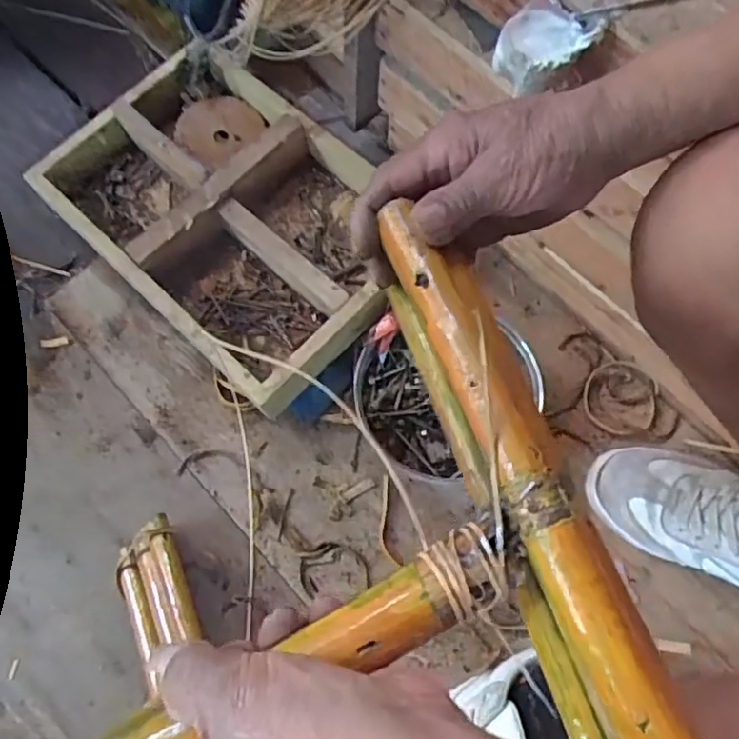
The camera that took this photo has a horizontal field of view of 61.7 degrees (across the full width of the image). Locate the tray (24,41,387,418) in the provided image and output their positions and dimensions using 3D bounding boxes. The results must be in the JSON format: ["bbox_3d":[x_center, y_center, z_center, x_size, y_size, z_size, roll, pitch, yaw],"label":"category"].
[{"bbox_3d":[-0.142,-0.164,0.645,0.390,0.079,0.251,42,78,12],"label":"tray"}]

